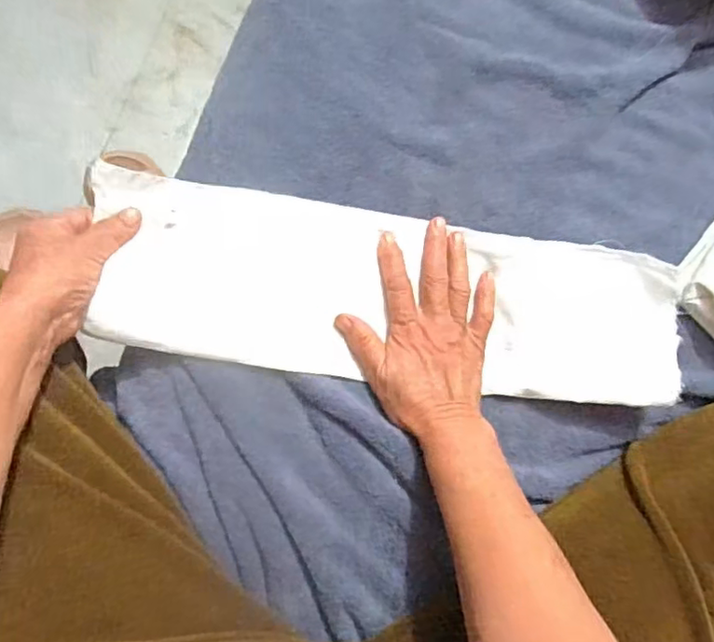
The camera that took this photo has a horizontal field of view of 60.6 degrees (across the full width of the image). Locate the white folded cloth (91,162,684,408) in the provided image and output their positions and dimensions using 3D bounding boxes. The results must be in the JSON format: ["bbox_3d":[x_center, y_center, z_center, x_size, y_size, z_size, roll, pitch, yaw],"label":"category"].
[{"bbox_3d":[0.027,-0.021,0.486,0.456,0.033,0.136,7,85,-5],"label":"white folded cloth"}]

